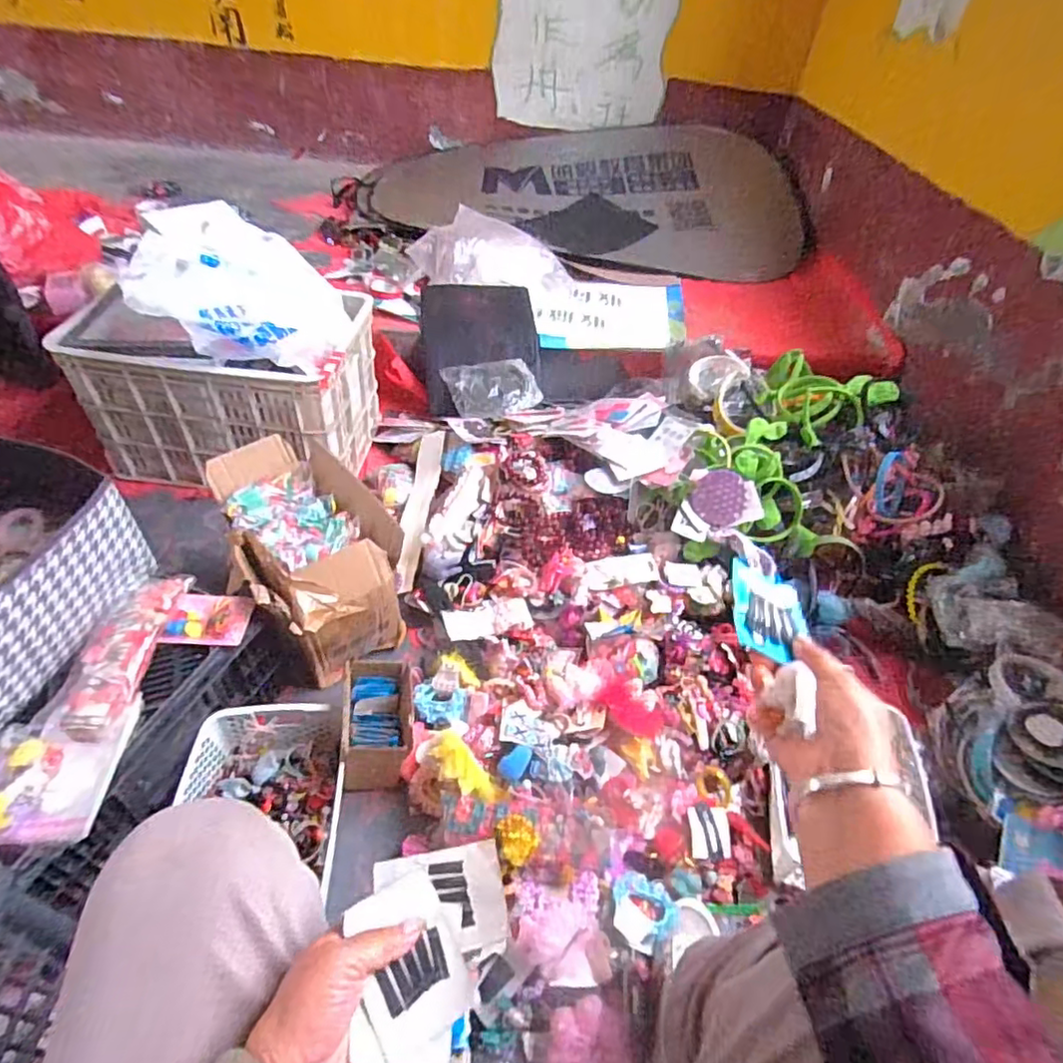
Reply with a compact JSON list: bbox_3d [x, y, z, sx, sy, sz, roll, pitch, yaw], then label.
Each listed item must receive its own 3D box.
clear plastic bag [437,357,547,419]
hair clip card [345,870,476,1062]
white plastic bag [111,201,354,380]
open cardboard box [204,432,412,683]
[{"bbox_3d":[-0.093,-0.340,1.423,0.184,0.064,0.184,-17,50,-23],"label":"clear plastic bag"},{"bbox_3d":[-0.077,0.273,0.389,0.065,0.007,0.085,-14,64,-34],"label":"hair clip card"},{"bbox_3d":[-0.533,-0.463,1.147,0.338,0.166,0.403,-10,48,-17],"label":"white plastic bag"},{"bbox_3d":[-0.370,0.041,0.998,0.215,0.228,0.344,-27,55,-30],"label":"open cardboard box"}]

